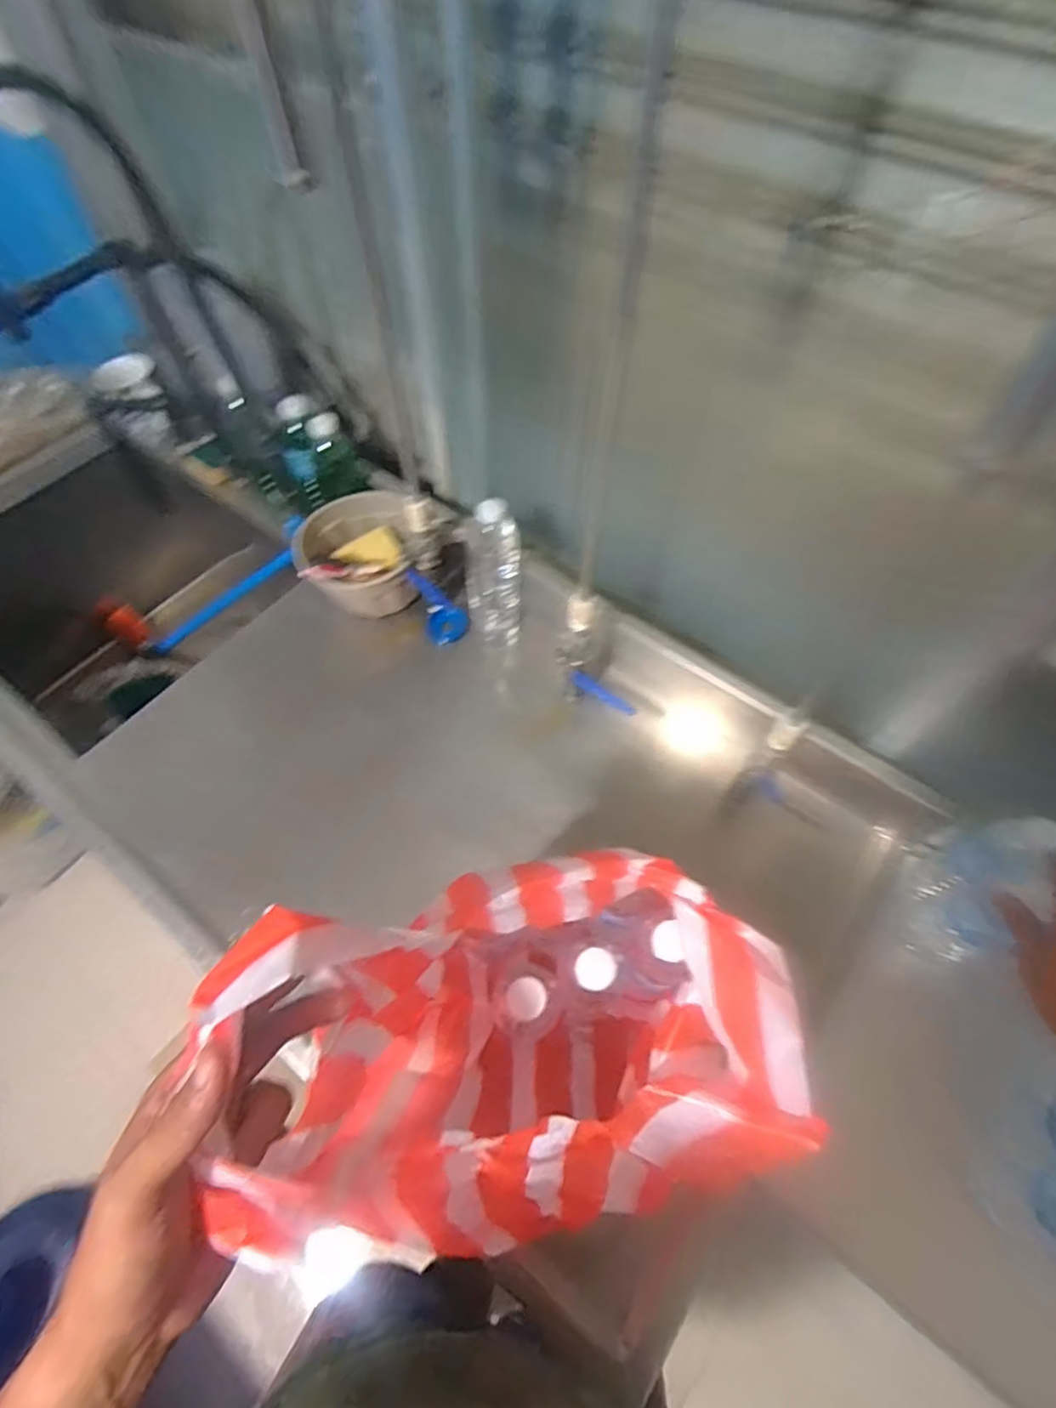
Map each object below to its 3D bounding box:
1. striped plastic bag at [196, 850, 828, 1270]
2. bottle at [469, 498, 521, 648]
[{"bbox_3d":[0.006,0.255,0.469,0.320,0.391,0.201,-14,60,-8],"label":"striped plastic bag"},{"bbox_3d":[-0.044,-0.166,0.847,0.069,0.210,0.064,-5,59,-3],"label":"bottle"}]

